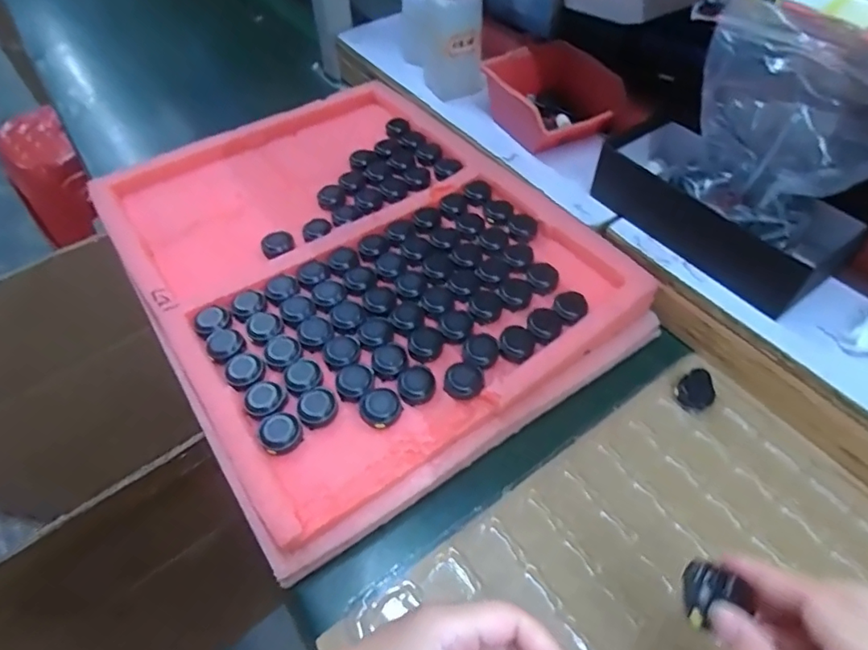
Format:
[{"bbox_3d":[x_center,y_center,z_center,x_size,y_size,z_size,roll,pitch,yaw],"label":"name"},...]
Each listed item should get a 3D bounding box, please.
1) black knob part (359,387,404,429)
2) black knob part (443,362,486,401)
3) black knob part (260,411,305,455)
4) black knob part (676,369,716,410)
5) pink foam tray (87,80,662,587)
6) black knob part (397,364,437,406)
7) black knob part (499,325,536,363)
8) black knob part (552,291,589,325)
[{"bbox_3d":[-0.040,0.061,0.394,0.030,0.011,0.031,-1,52,2],"label":"black knob part"},{"bbox_3d":[0.024,0.042,0.411,0.031,0.012,0.029,1,52,3],"label":"black knob part"},{"bbox_3d":[-0.111,0.078,0.382,0.029,0.011,0.029,-1,52,2],"label":"black knob part"},{"bbox_3d":[0.217,0.054,0.433,0.028,0.019,0.027,-1,52,2],"label":"black knob part"},{"bbox_3d":[-0.084,-0.075,0.513,0.368,0.045,0.470,-30,60,-20],"label":"pink foam tray"},{"bbox_3d":[-0.013,0.046,0.409,0.030,0.006,0.031,-1,52,2],"label":"black knob part"},{"bbox_3d":[0.069,0.015,0.431,0.028,0.008,0.028,-1,52,2],"label":"black knob part"},{"bbox_3d":[0.118,-0.014,0.451,0.026,0.010,0.030,-22,54,-14],"label":"black knob part"}]

